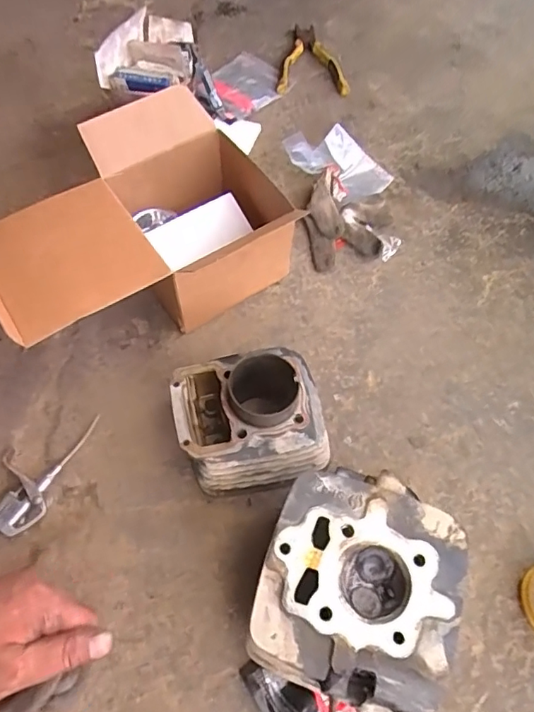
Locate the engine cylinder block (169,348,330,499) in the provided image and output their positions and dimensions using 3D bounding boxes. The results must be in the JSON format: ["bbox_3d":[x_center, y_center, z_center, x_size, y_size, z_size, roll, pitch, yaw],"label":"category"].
[{"bbox_3d":[-0.017,0.064,0.521,0.145,0.090,0.127,-11,62,-8],"label":"engine cylinder block"}]

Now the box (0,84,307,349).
[{"bbox_3d":[-0.151,-0.137,0.587,0.313,0.153,0.211,-25,66,-17],"label":"box"}]

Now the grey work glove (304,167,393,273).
[{"bbox_3d":[0.108,-0.178,0.695,0.111,0.030,0.150,12,61,3],"label":"grey work glove"}]

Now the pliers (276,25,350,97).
[{"bbox_3d":[0.083,-0.520,0.894,0.118,0.014,0.205,4,61,-2],"label":"pliers"}]

